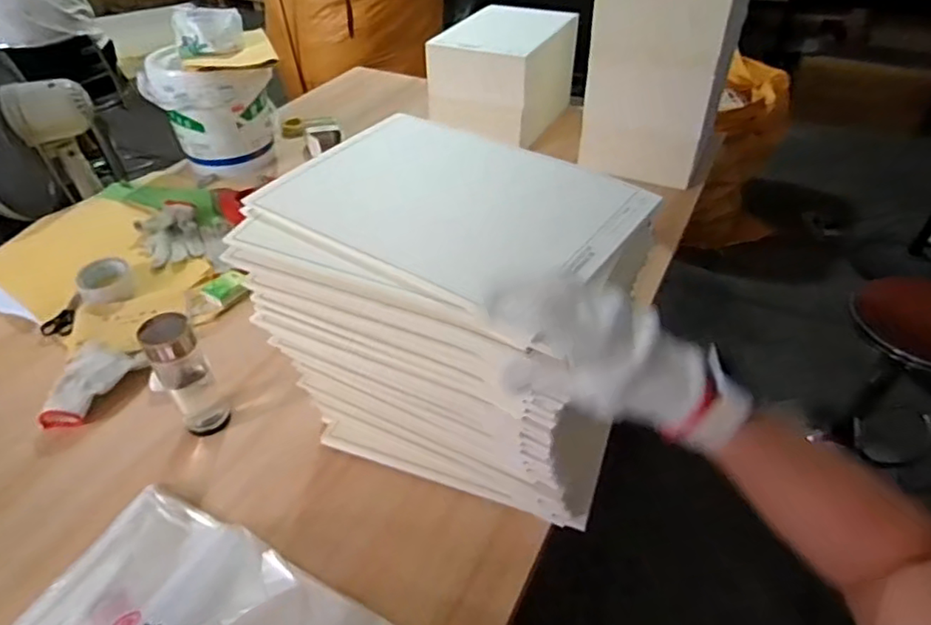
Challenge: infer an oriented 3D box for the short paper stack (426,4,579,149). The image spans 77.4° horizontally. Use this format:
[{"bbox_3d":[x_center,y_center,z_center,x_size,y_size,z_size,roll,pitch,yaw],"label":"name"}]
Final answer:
[{"bbox_3d":[0.096,-0.623,1.498,0.293,0.210,0.321,21,46,21],"label":"short paper stack"}]

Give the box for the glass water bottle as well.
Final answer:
[{"bbox_3d":[-0.385,0.090,0.807,0.065,0.182,0.057,-29,50,-28],"label":"glass water bottle"}]

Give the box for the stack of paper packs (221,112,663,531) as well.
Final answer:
[{"bbox_3d":[-0.015,0.020,0.720,0.422,0.380,0.256,18,45,19],"label":"stack of paper packs"}]

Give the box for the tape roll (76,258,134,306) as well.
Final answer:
[{"bbox_3d":[-0.652,-0.057,1.049,0.083,0.036,0.094,-20,46,-20],"label":"tape roll"}]

